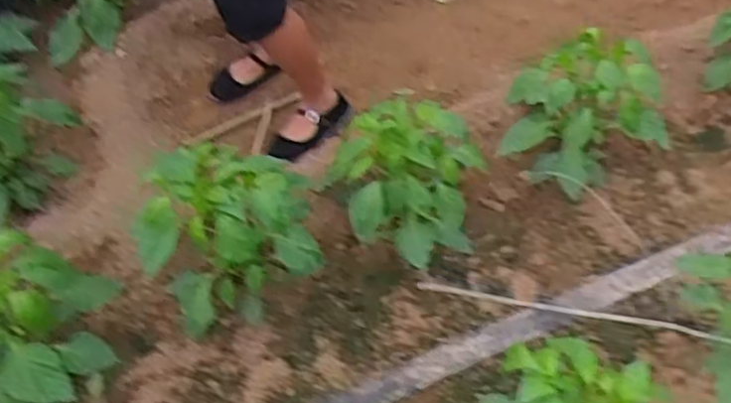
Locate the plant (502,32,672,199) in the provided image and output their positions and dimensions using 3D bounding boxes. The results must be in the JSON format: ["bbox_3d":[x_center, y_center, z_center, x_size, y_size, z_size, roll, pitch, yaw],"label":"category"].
[{"bbox_3d":[0.441,-0.157,1.487,0.287,0.296,0.220,-20,55,-12],"label":"plant"}]

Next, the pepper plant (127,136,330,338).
[{"bbox_3d":[-0.244,0.070,1.374,0.298,0.356,0.243,-10,54,-5],"label":"pepper plant"}]

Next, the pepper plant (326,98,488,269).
[{"bbox_3d":[0.084,-0.024,1.419,0.261,0.272,0.244,-1,53,2],"label":"pepper plant"}]

